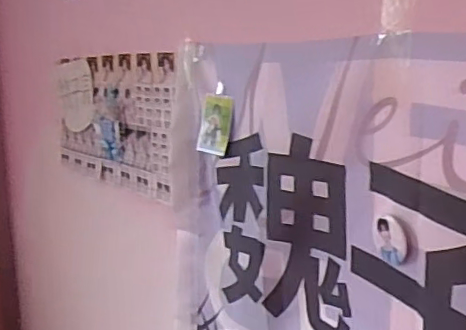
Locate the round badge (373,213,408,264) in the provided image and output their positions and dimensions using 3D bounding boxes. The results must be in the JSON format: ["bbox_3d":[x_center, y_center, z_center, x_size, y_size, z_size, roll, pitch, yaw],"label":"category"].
[{"bbox_3d":[0.173,0.082,0.646,0.011,0.051,0.047,-5,14,-21],"label":"round badge"}]

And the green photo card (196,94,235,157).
[{"bbox_3d":[-0.028,-0.062,0.897,0.069,0.090,0.010,18,11,43],"label":"green photo card"}]

